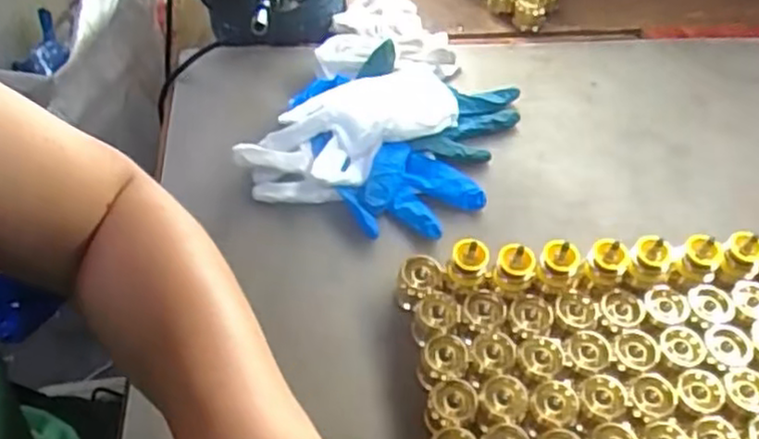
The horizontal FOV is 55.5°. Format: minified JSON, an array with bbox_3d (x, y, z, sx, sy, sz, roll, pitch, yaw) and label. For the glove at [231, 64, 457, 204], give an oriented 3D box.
[{"bbox_3d":[-0.018,-0.074,0.604,0.197,0.037,0.081,-32,61,-25],"label":"glove"}]

